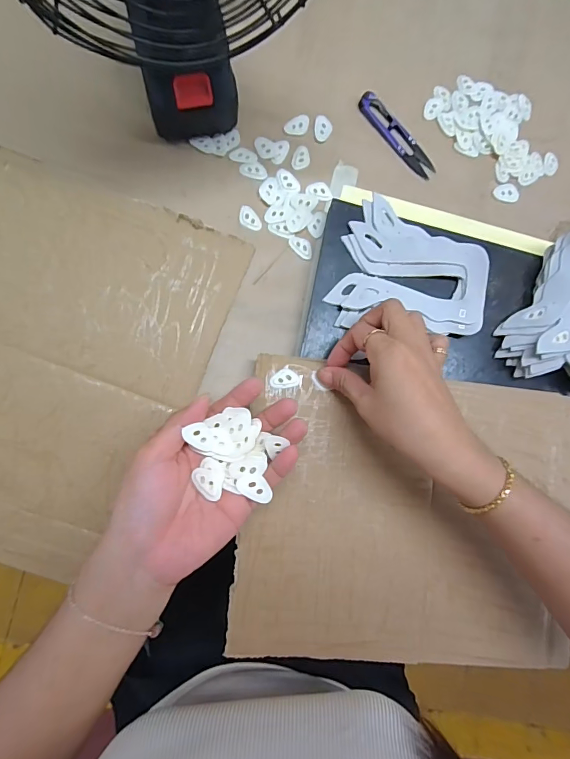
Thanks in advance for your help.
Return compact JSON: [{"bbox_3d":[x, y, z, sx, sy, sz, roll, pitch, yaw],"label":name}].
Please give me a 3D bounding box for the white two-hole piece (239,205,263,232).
[{"bbox_3d":[-0.033,-0.151,0.383,0.017,0.004,0.026,-40,90,-8],"label":"white two-hole piece"}]

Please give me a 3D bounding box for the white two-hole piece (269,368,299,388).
[{"bbox_3d":[0.000,-0.001,0.348,0.025,0.004,0.017,2,85,-7],"label":"white two-hole piece"}]

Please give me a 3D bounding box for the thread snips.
[{"bbox_3d":[0.112,-0.242,0.402,0.024,0.008,0.100,-41,90,-8],"label":"thread snips"}]

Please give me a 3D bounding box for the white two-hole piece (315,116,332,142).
[{"bbox_3d":[0.037,-0.245,0.396,0.017,0.004,0.025,4,84,-6],"label":"white two-hole piece"}]

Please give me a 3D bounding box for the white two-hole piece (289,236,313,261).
[{"bbox_3d":[0.016,-0.126,0.386,0.027,0.004,0.016,43,82,-1],"label":"white two-hole piece"}]

